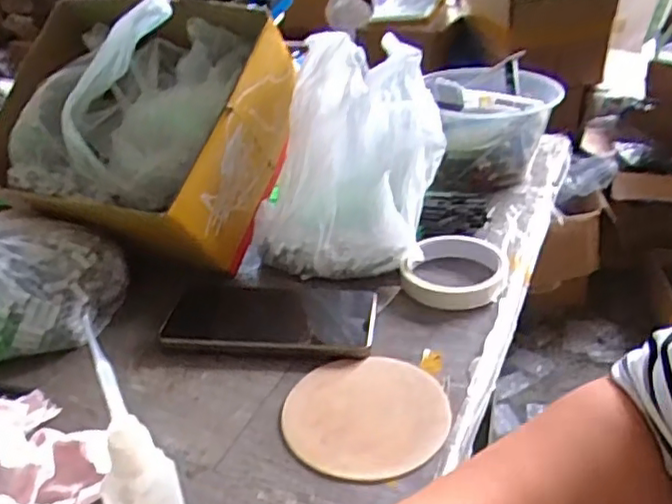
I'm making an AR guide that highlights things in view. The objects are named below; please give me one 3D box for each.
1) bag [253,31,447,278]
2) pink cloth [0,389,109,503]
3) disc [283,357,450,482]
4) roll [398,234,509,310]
[{"bbox_3d":[0.013,-0.093,0.599,0.150,0.174,0.166,6,32,14],"label":"bag"},{"bbox_3d":[-0.177,0.122,0.383,0.107,0.042,0.086,19,38,31],"label":"pink cloth"},{"bbox_3d":[0.021,0.105,0.432,0.102,0.007,0.103,-2,31,1],"label":"disc"},{"bbox_3d":[0.098,0.014,0.555,0.085,0.024,0.083,-2,31,1],"label":"roll"}]

